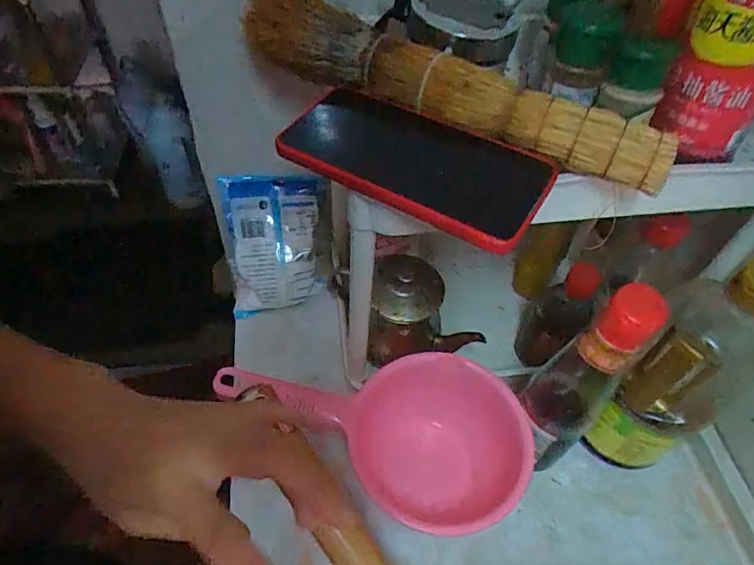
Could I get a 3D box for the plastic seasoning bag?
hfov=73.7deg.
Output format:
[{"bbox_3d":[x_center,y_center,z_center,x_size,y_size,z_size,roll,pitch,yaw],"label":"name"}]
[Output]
[{"bbox_3d":[-0.119,-0.043,0.583,0.107,0.155,0.019,-6,13,-12],"label":"plastic seasoning bag"}]

